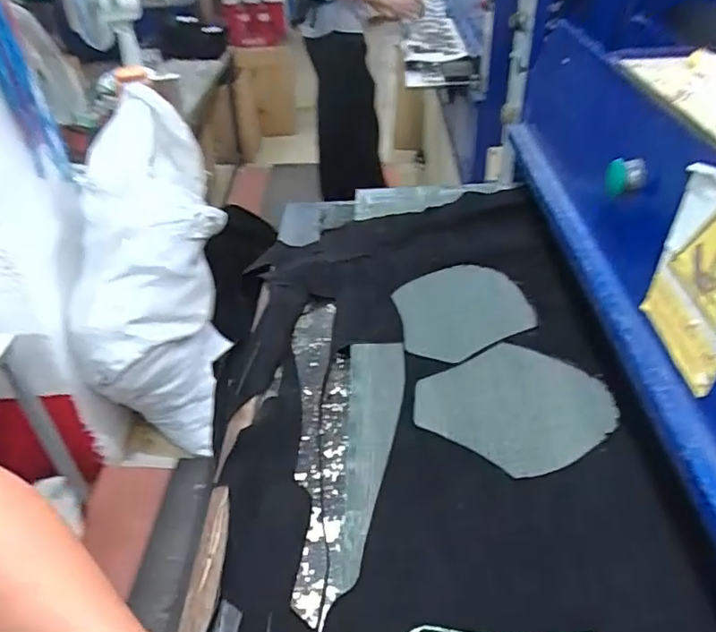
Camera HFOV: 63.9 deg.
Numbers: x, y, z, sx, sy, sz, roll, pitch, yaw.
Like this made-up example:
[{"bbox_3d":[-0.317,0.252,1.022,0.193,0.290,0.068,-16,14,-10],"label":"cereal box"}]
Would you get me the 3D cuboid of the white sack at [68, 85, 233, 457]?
[{"bbox_3d":[-0.610,-0.108,1.723,0.390,1.068,0.400,5,17,11],"label":"white sack"}]

